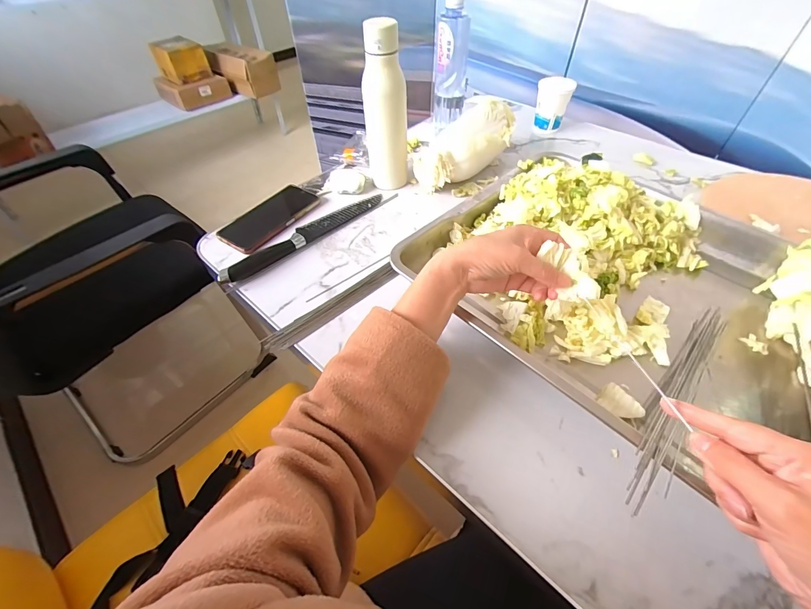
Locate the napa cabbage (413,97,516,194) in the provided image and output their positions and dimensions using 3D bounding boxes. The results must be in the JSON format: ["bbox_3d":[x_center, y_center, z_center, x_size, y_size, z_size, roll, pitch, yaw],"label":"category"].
[{"bbox_3d":[0.122,-0.288,0.635,0.234,0.086,0.088,-44,60,-14],"label":"napa cabbage"}]

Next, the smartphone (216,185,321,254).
[{"bbox_3d":[-0.225,-0.149,0.600,0.090,0.012,0.173,24,55,21],"label":"smartphone"}]

